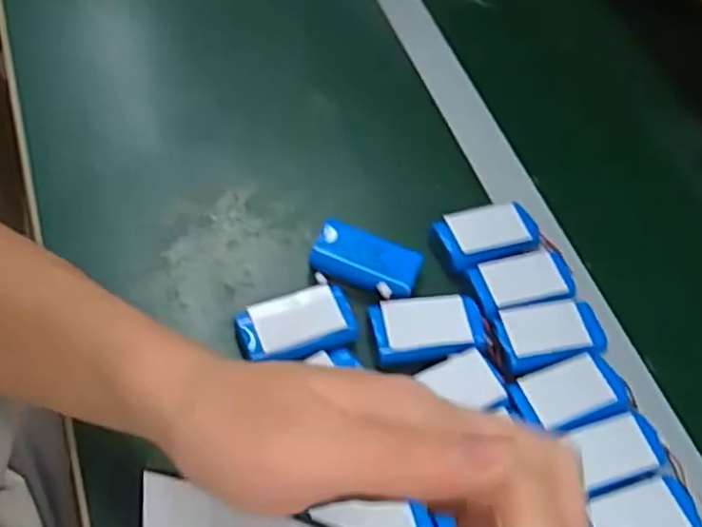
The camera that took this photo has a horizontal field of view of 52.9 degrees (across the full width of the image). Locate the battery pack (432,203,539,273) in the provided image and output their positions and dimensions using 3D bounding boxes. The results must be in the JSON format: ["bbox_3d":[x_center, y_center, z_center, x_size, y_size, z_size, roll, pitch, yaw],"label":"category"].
[{"bbox_3d":[0.089,-0.019,0.465,0.070,0.014,0.040,-17,62,-20],"label":"battery pack"}]

